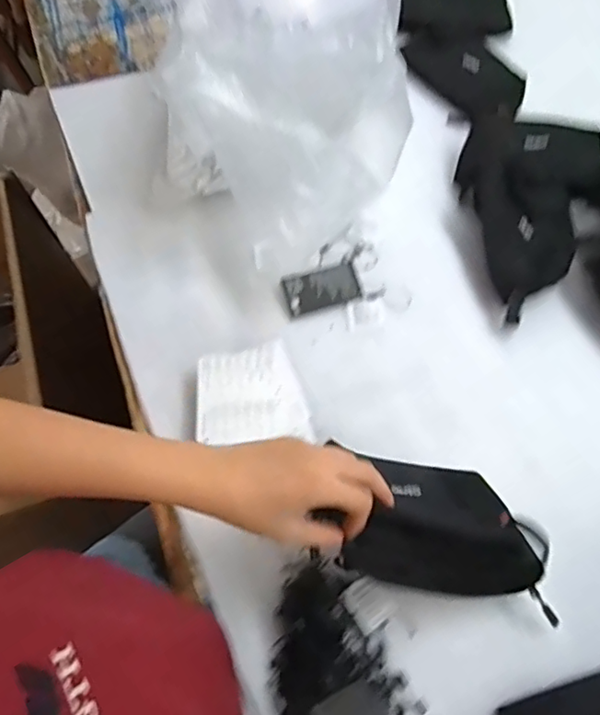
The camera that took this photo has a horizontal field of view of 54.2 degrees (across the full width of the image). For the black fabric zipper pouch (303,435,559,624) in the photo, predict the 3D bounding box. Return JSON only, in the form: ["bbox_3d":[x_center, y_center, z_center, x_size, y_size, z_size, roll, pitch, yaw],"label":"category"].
[{"bbox_3d":[0.125,0.148,0.514,0.188,0.069,0.107,5,65,5],"label":"black fabric zipper pouch"}]

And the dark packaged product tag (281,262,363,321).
[{"bbox_3d":[0.026,-0.078,0.676,0.087,0.010,0.048,-18,78,-10],"label":"dark packaged product tag"}]

